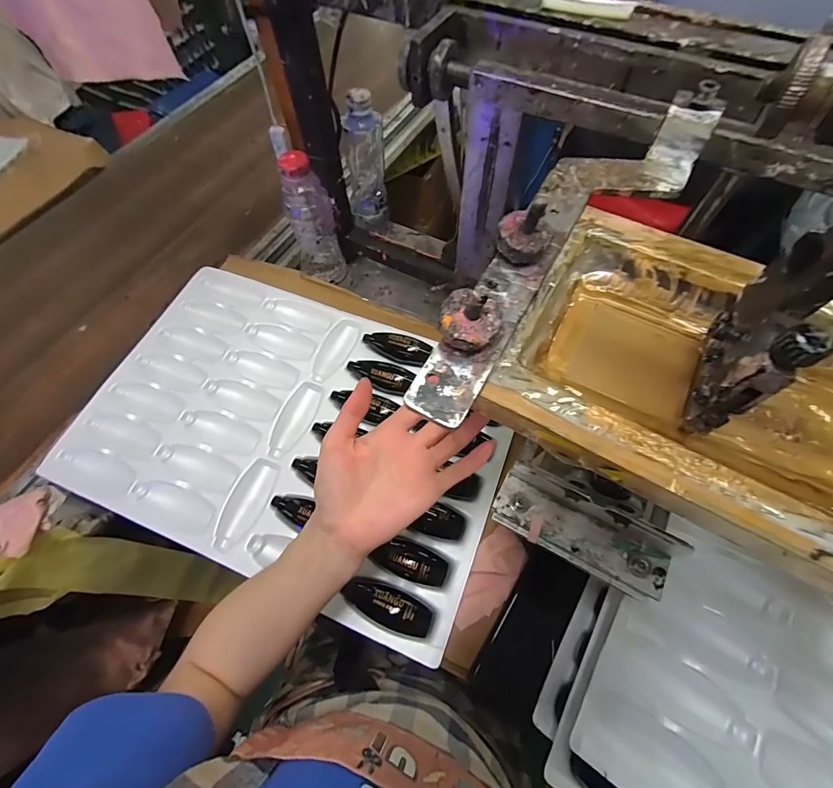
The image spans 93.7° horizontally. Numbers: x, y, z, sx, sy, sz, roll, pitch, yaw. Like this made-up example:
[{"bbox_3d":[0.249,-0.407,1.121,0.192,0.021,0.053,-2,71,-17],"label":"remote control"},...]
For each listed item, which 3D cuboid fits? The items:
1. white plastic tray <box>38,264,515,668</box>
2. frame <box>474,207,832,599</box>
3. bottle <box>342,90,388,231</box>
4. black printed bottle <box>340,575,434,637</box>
[{"bbox_3d":[-0.162,0.032,0.506,0.538,0.029,0.359,19,66,11],"label":"white plastic tray"},{"bbox_3d":[0.171,-0.004,0.210,0.228,0.026,0.168,26,68,15],"label":"frame"},{"bbox_3d":[-0.076,-0.337,0.568,0.062,0.184,0.064,-13,64,-4],"label":"bottle"},{"bbox_3d":[-0.029,0.222,0.409,0.091,0.029,0.038,17,66,11],"label":"black printed bottle"}]

